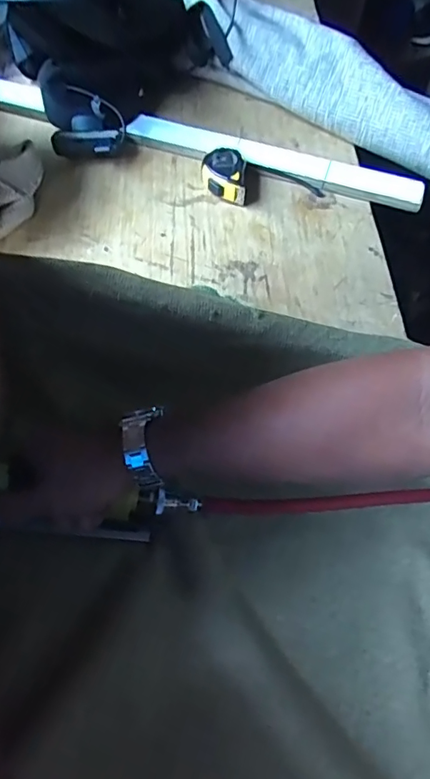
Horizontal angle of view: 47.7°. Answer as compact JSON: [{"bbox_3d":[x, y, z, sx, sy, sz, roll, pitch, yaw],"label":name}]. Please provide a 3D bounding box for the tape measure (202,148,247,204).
[{"bbox_3d":[0.015,-0.334,0.761,0.071,0.042,0.084,2,61,-1],"label":"tape measure"}]

